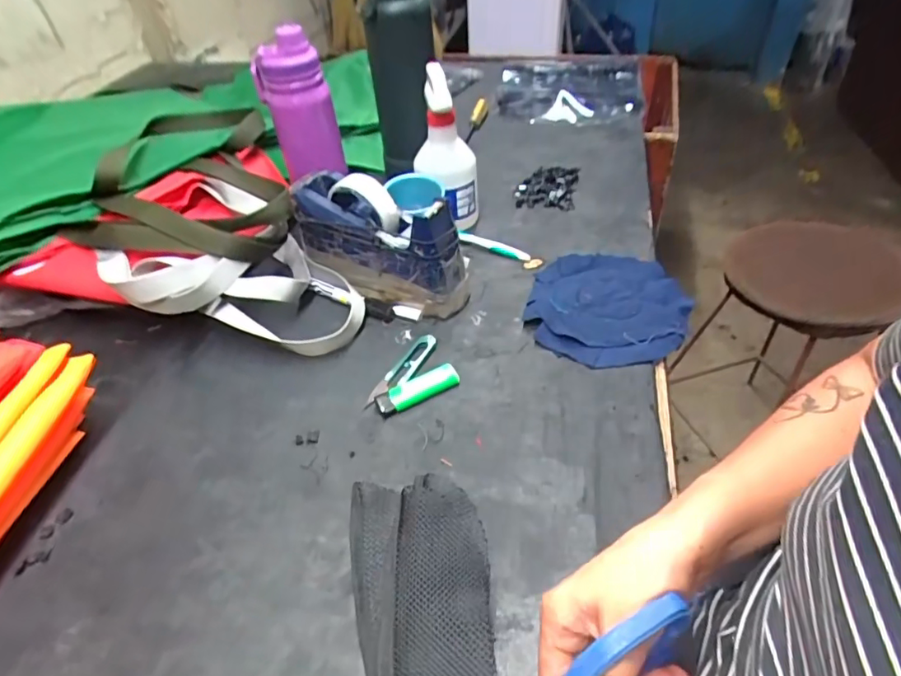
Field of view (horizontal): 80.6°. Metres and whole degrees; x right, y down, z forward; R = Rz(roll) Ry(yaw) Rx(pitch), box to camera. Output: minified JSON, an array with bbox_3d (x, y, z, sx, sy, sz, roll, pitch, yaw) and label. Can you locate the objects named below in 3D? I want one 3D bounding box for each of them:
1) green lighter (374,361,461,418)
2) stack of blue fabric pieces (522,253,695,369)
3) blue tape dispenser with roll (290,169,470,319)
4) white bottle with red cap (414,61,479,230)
[{"bbox_3d":[-0.030,0.048,0.501,0.079,0.013,0.029,-21,46,-16],"label":"green lighter"},{"bbox_3d":[0.170,-0.038,0.572,0.160,0.014,0.183,15,46,19],"label":"stack of blue fabric pieces"},{"bbox_3d":[-0.080,-0.103,0.593,0.205,0.112,0.065,20,48,24],"label":"blue tape dispenser with roll"},{"bbox_3d":[-0.003,-0.232,0.666,0.056,0.189,0.088,-21,46,-17],"label":"white bottle with red cap"}]

